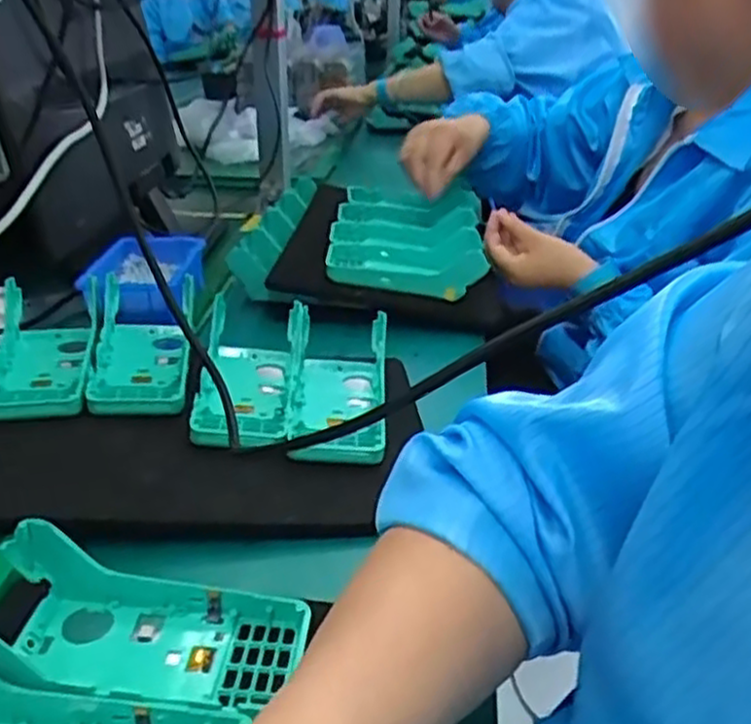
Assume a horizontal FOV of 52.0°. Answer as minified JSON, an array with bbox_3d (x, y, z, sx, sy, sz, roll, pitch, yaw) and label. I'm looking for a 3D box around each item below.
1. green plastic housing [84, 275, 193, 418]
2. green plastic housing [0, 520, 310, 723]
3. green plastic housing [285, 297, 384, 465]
[{"bbox_3d":[-0.199,-0.018,0.659,0.083,0.037,0.175,-6,30,-8],"label":"green plastic housing"},{"bbox_3d":[-0.130,0.134,0.400,0.177,0.048,0.087,4,31,-1],"label":"green plastic housing"},{"bbox_3d":[-0.033,0.013,0.635,0.086,0.045,0.174,3,31,-2],"label":"green plastic housing"}]

